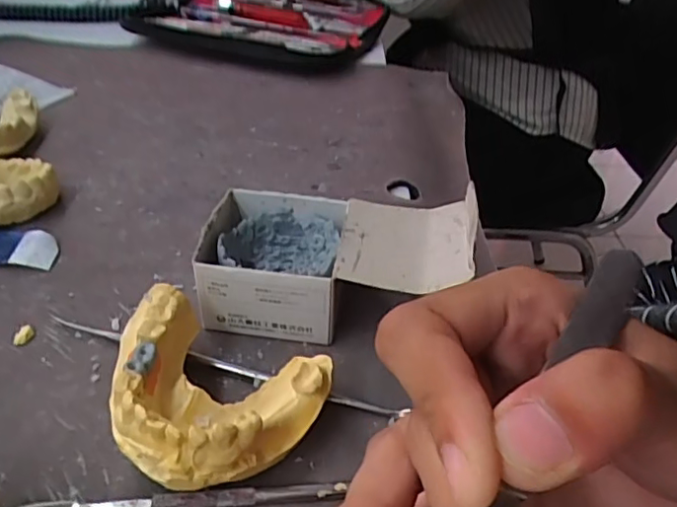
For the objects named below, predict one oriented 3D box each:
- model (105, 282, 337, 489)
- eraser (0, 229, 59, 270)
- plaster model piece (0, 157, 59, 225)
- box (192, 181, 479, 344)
[{"bbox_3d":[-0.045,0.048,0.187,0.071,0.037,0.060,16,40,14],"label":"model"},{"bbox_3d":[-0.150,-0.002,0.265,0.040,0.007,0.020,2,39,-2],"label":"eraser"},{"bbox_3d":[-0.173,-0.032,0.289,0.057,0.020,0.052,-17,43,-25],"label":"plaster model piece"},{"bbox_3d":[-0.002,0.005,0.242,0.104,0.039,0.058,6,39,2],"label":"box"}]

